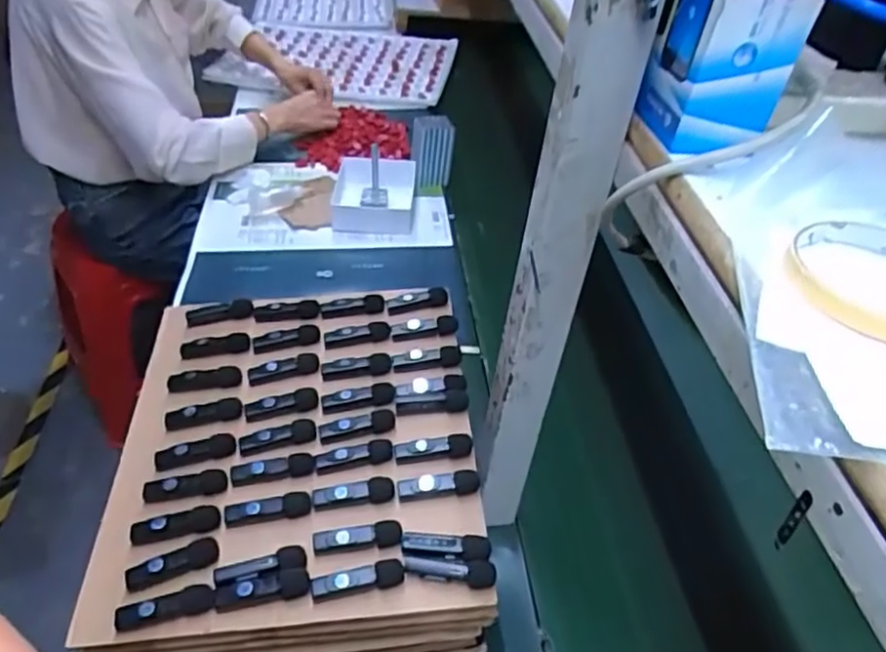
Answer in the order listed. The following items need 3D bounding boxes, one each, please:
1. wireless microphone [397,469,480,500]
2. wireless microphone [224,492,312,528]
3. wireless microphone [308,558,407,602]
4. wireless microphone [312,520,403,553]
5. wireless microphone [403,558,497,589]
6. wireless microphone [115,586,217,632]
[{"bbox_3d":[-0.003,0.127,0.544,0.065,0.013,0.015,-3,42,-12],"label":"wireless microphone"},{"bbox_3d":[-0.136,0.143,0.536,0.065,0.016,0.016,-3,42,-12],"label":"wireless microphone"},{"bbox_3d":[-0.062,0.183,0.495,0.067,0.017,0.016,-2,42,-11],"label":"wireless microphone"},{"bbox_3d":[-0.064,0.159,0.517,0.065,0.013,0.017,0,42,-9],"label":"wireless microphone"},{"bbox_3d":[0.005,0.176,0.494,0.066,0.014,0.017,6,41,-2],"label":"wireless microphone"},{"bbox_3d":[-0.195,0.198,0.481,0.066,0.016,0.016,-6,43,-15],"label":"wireless microphone"}]

